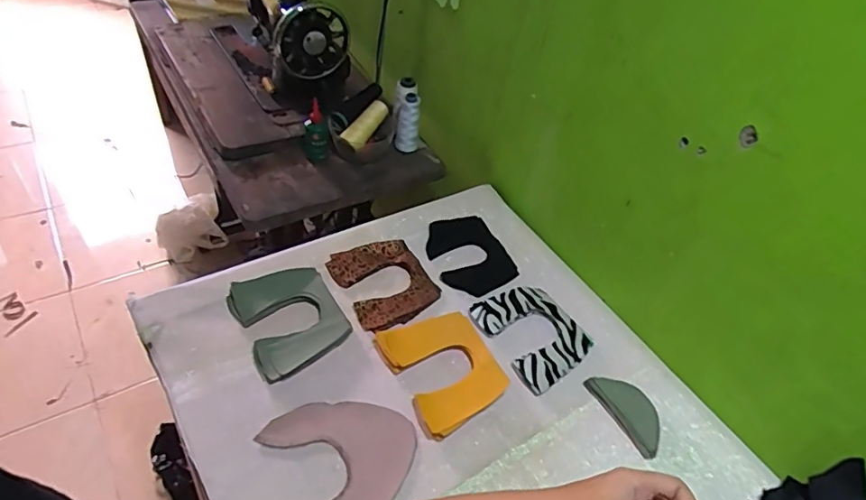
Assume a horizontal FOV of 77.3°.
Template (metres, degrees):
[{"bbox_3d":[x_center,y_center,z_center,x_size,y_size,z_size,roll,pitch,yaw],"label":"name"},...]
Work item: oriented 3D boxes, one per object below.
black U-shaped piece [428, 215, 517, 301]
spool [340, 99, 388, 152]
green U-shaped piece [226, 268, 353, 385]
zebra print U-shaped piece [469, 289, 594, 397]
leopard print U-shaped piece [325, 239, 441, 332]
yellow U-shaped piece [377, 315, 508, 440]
[{"bbox_3d":[0.057,0.008,0.867,0.115,0.008,0.148,-22,62,-18],"label":"black U-shaped piece"},{"bbox_3d":[-0.120,-0.231,0.999,0.037,0.035,0.115,30,70,21],"label":"spool"},{"bbox_3d":[-0.191,0.090,0.731,0.128,0.023,0.153,-23,53,-25],"label":"green U-shaped piece"},{"bbox_3d":[0.143,0.116,0.770,0.127,0.014,0.152,-24,53,-26],"label":"zebra print U-shaped piece"},{"bbox_3d":[-0.070,0.046,0.803,0.128,0.021,0.144,-23,53,-25],"label":"leopard print U-shaped piece"},{"bbox_3d":[0.015,0.147,0.702,0.127,0.024,0.159,-20,52,-23],"label":"yellow U-shaped piece"}]

